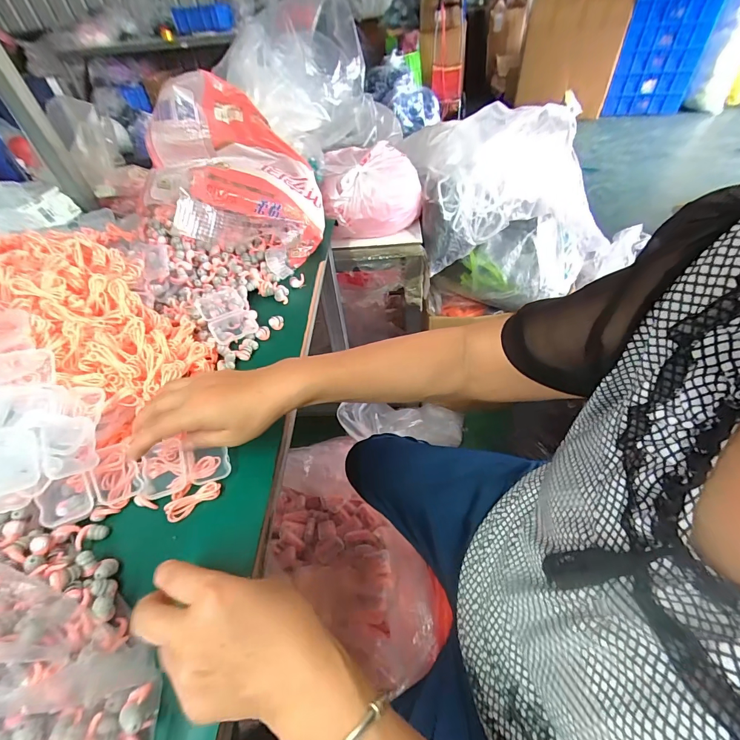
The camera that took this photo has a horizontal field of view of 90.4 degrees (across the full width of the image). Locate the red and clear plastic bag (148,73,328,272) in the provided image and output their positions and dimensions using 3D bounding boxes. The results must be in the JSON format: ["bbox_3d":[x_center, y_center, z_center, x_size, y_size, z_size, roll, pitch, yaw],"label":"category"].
[{"bbox_3d":[-0.215,-0.306,0.569,0.258,0.189,0.226,4,49,9],"label":"red and clear plastic bag"}]

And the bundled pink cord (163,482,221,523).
[{"bbox_3d":[-0.163,0.120,0.339,0.049,0.010,0.015,-31,53,-20],"label":"bundled pink cord"}]

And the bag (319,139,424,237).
[{"bbox_3d":[0.003,-0.379,0.771,0.199,0.121,0.177,-5,49,1],"label":"bag"}]

